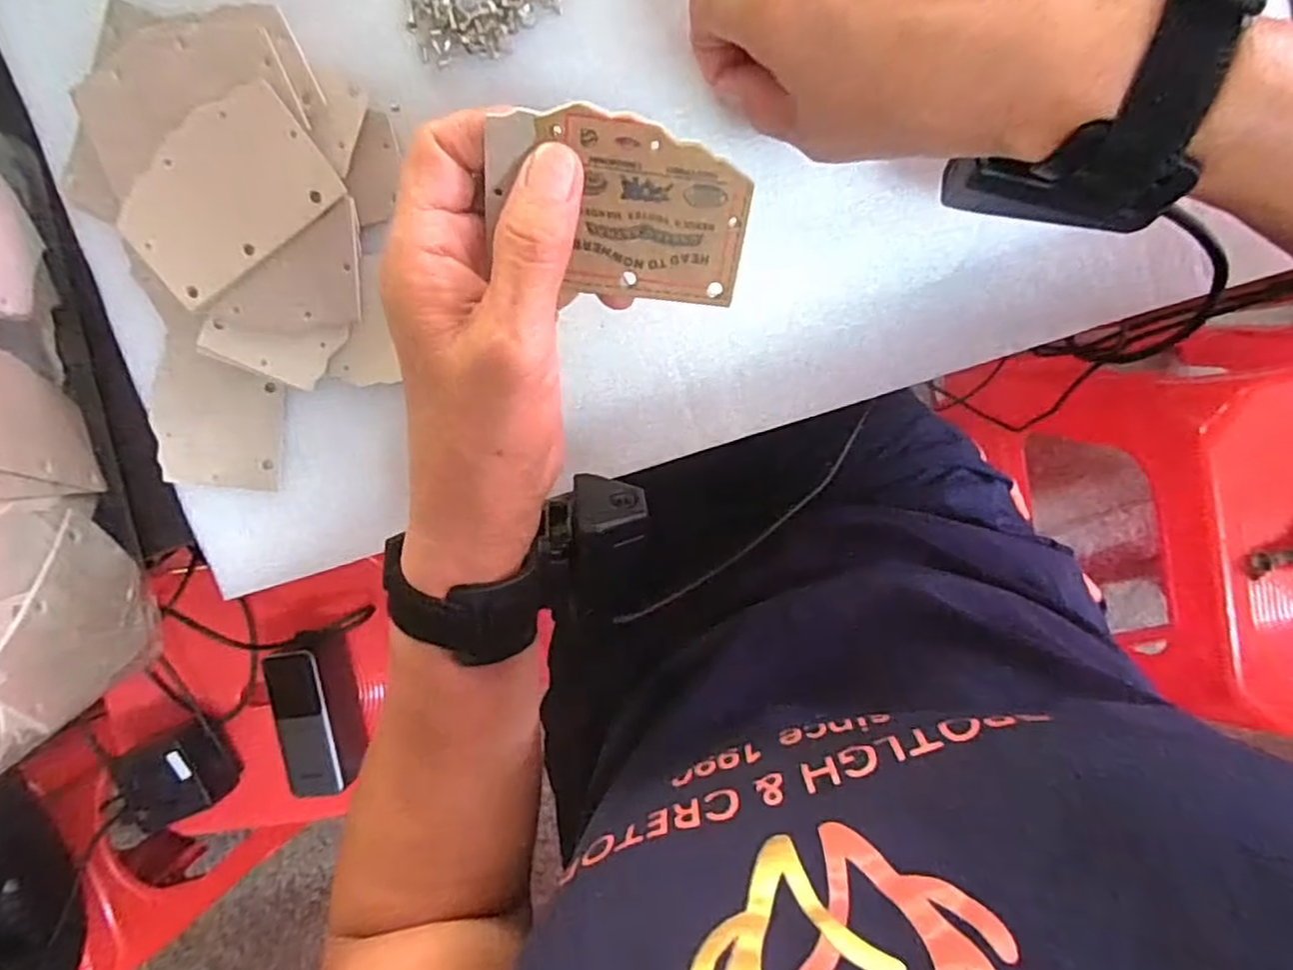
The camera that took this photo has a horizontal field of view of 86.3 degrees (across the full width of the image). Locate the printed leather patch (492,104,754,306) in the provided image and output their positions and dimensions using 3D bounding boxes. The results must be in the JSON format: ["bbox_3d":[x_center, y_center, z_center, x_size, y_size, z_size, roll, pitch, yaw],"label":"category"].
[{"bbox_3d":[-0.008,-0.089,0.222,0.082,0.004,0.053,6,125,-8],"label":"printed leather patch"}]

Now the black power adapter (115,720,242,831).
[{"bbox_3d":[-0.422,0.258,0.619,0.075,0.058,0.080,-24,96,7],"label":"black power adapter"}]

